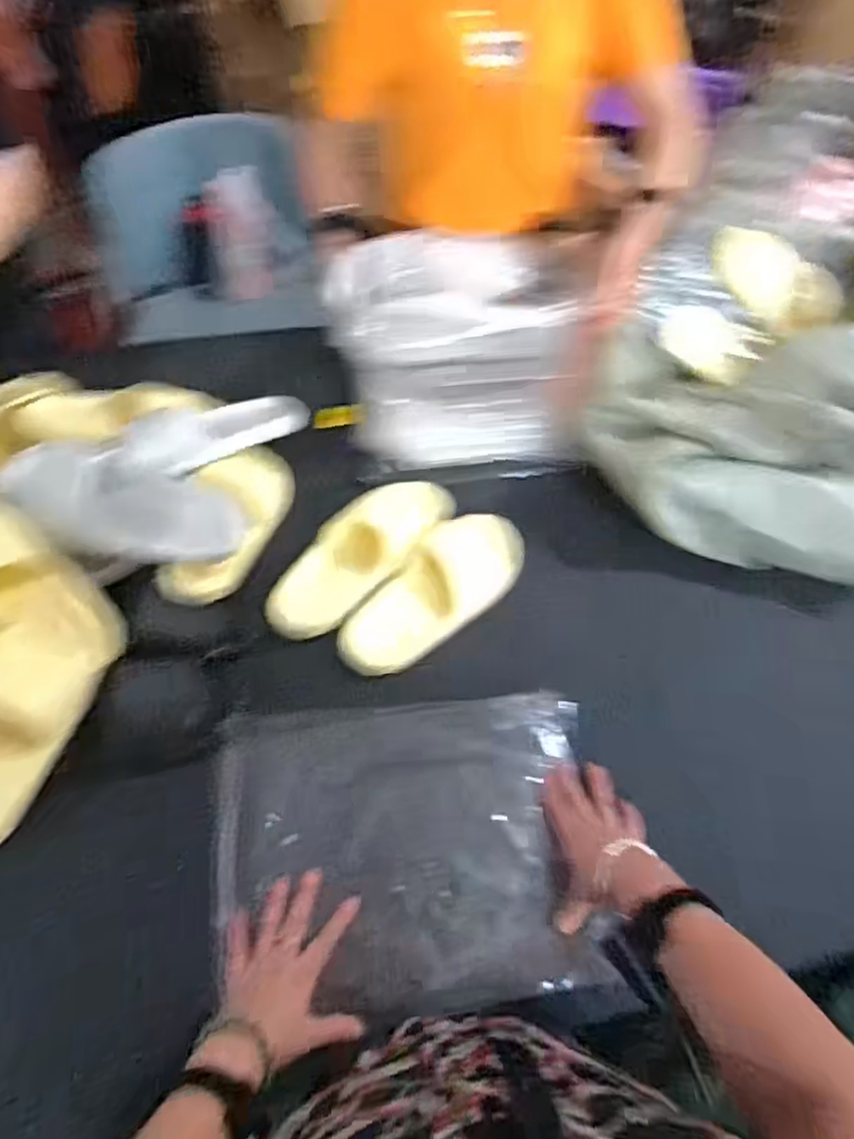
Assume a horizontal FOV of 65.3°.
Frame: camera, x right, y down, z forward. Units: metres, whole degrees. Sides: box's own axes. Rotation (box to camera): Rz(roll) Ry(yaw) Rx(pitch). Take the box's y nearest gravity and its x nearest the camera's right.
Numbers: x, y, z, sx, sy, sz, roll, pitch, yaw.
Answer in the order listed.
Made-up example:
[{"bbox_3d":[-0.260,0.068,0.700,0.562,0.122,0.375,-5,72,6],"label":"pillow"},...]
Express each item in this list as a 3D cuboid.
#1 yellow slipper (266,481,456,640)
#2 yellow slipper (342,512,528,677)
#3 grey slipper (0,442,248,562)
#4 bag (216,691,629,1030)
[{"bbox_3d":[-0.082,-0.028,0.835,0.108,0.049,0.277,41,66,19],"label":"yellow slipper"},{"bbox_3d":[0.014,0.026,0.815,0.108,0.057,0.258,38,65,18],"label":"yellow slipper"},{"bbox_3d":[-0.351,-0.072,0.775,0.255,0.056,0.118,17,100,-13],"label":"grey slipper"},{"bbox_3d":[-0.023,0.282,0.692,0.379,0.028,0.295,-4,60,-5],"label":"bag"}]

